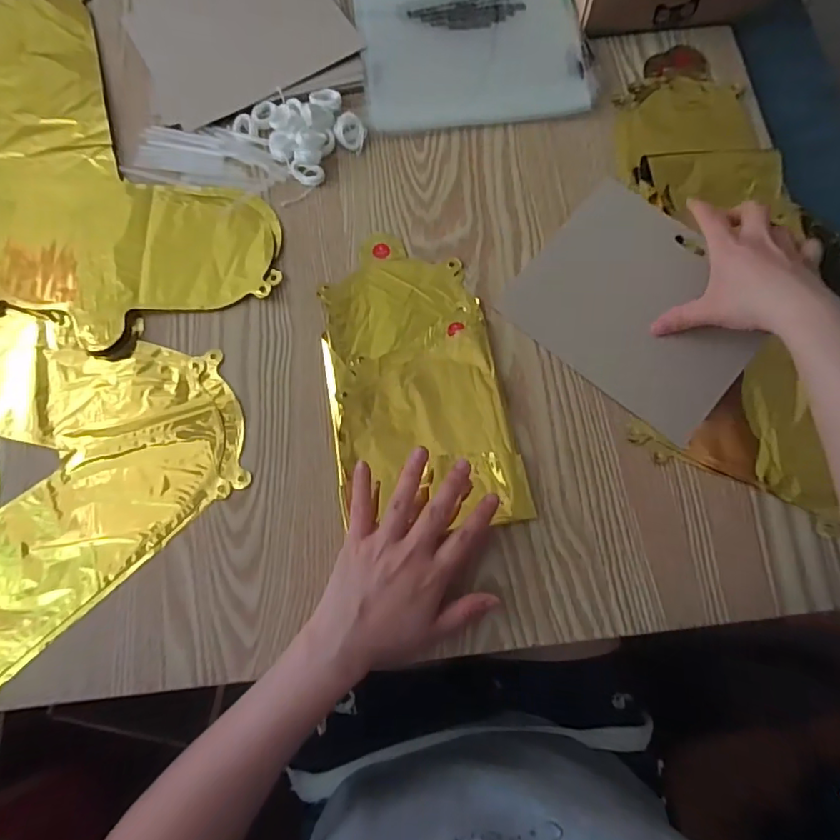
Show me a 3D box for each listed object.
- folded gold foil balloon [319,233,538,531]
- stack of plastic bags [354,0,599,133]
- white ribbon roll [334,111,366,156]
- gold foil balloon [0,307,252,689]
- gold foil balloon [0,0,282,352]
[{"bbox_3d":[-0.006,-0.038,0.455,0.140,0.009,0.249,-10,74,-3],"label":"folded gold foil balloon"},{"bbox_3d":[0.046,-0.387,0.538,0.209,0.021,0.216,-7,74,-2],"label":"stack of plastic bags"},{"bbox_3d":[-0.064,-0.263,0.508,0.028,0.011,0.042,1,74,0],"label":"white ribbon roll"},{"bbox_3d":[-0.356,0.010,0.447,0.329,0.022,0.349,-42,78,-11],"label":"gold foil balloon"},{"bbox_3d":[-0.304,-0.249,0.509,0.225,0.009,0.405,-27,76,-7],"label":"gold foil balloon"}]

